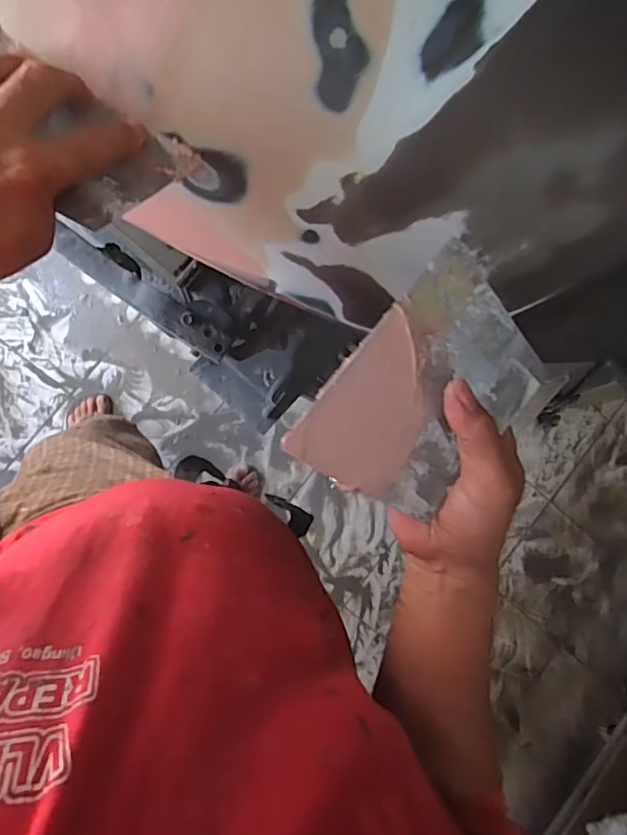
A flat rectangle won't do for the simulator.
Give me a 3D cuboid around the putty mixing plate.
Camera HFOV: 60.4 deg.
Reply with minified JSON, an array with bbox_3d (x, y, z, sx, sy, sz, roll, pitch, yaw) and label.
[{"bbox_3d":[0.064,-0.011,0.302,0.095,0.004,0.140,41,90,-15],"label":"putty mixing plate"}]

